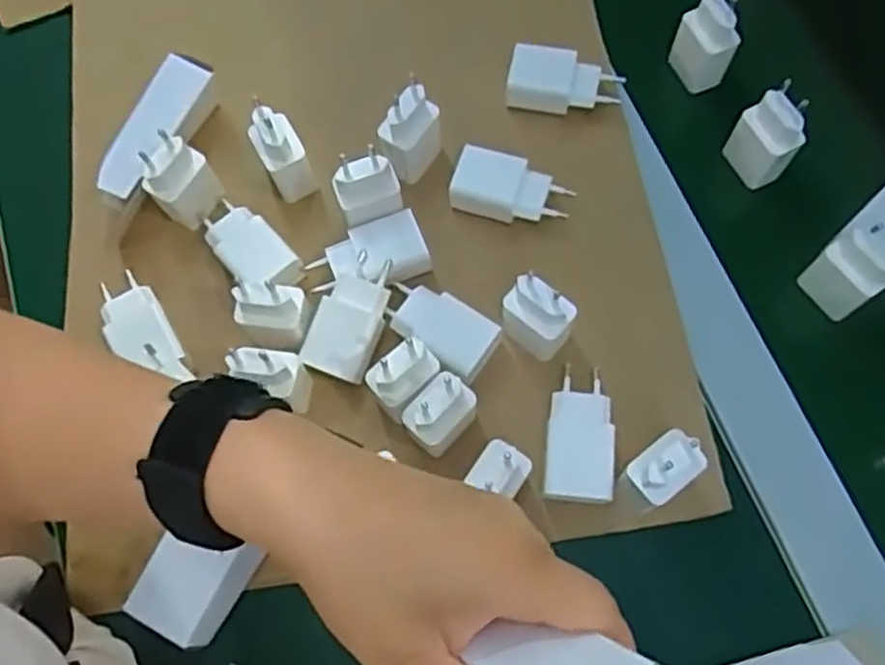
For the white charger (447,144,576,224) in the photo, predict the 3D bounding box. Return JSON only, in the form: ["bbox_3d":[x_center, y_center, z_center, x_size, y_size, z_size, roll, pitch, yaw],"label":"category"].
[{"bbox_3d":[0.046,-0.095,0.502,0.076,0.021,0.039,16,72,8],"label":"white charger"}]

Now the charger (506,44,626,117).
[{"bbox_3d":[0.085,-0.175,0.529,0.077,0.027,0.034,11,71,6],"label":"charger"}]

